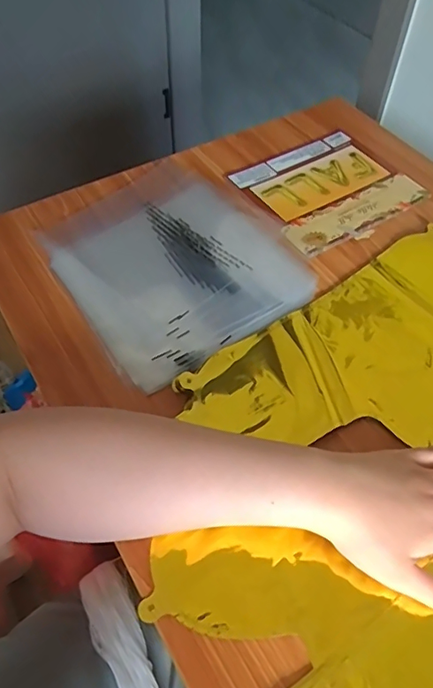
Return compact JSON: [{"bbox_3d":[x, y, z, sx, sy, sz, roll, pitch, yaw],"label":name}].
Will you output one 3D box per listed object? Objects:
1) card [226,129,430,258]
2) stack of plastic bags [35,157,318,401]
[{"bbox_3d":[0.134,-0.190,0.622,0.188,0.005,0.163,-28,59,-19],"label":"card"},{"bbox_3d":[-0.049,-0.090,0.543,0.221,0.011,0.254,-31,60,-21],"label":"stack of plastic bags"}]

